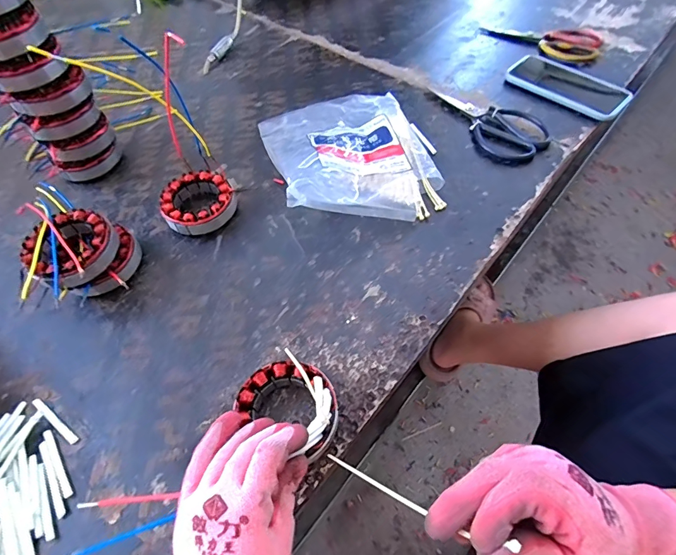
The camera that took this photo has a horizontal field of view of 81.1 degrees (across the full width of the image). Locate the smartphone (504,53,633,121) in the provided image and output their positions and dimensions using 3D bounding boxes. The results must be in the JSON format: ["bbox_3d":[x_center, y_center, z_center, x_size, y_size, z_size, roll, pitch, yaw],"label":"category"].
[{"bbox_3d":[0.346,-0.292,0.597,0.092,0.008,0.172,-38,65,-21],"label":"smartphone"}]

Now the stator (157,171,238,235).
[{"bbox_3d":[-0.171,-0.090,0.489,0.086,0.030,0.091,0,57,1],"label":"stator"}]

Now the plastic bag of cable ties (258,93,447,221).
[{"bbox_3d":[0.015,-0.175,0.512,0.198,0.065,0.250,-14,58,-8],"label":"plastic bag of cable ties"}]

